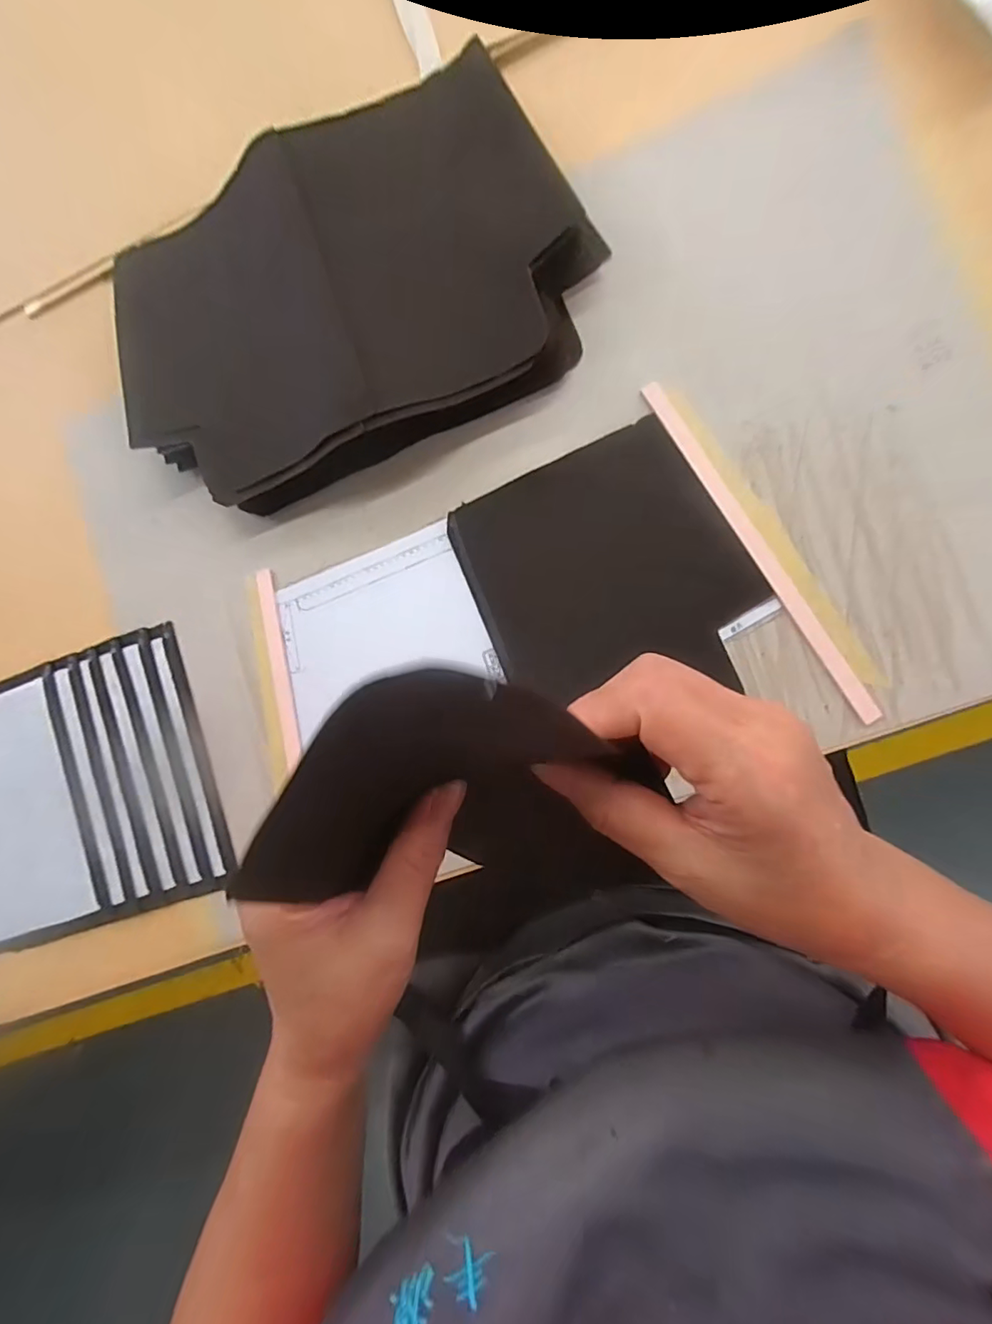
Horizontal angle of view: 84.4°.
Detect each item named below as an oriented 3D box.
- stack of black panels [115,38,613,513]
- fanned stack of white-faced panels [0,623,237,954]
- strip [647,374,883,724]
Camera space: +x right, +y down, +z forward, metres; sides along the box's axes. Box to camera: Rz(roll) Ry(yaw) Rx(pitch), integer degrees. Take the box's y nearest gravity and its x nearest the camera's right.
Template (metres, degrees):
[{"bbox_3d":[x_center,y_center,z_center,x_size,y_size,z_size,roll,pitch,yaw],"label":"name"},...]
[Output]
[{"bbox_3d":[-0.087,-0.204,0.315,0.277,0.052,0.167,-24,84,7],"label":"stack of black panels"},{"bbox_3d":[-0.287,0.089,0.359,0.208,0.019,0.174,-16,85,8],"label":"fanned stack of white-faced panels"},{"bbox_3d":[0.142,-0.063,0.299,0.010,0.004,0.216,-31,84,6],"label":"strip"}]

